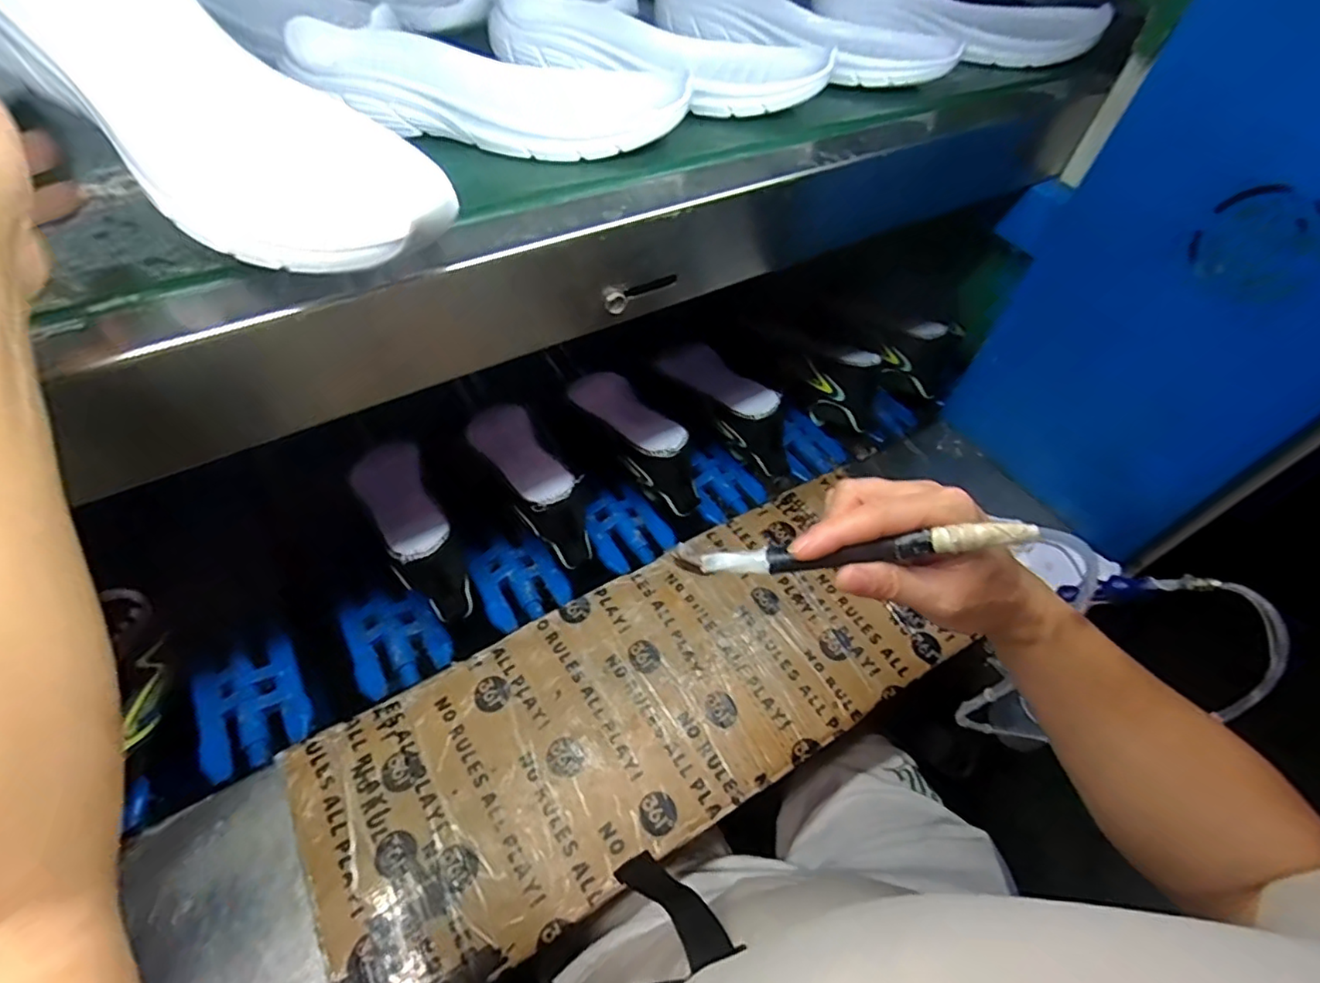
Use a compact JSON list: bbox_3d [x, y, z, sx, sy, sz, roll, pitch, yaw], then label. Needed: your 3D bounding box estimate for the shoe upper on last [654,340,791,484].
[{"bbox_3d":[0.089,-0.118,0.805,0.081,0.115,0.229,-33,63,-24],"label":"shoe upper on last"}]

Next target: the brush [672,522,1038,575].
[{"bbox_3d":[0.098,0.032,0.318,0.178,0.014,0.013,-8,54,14],"label":"brush"}]

